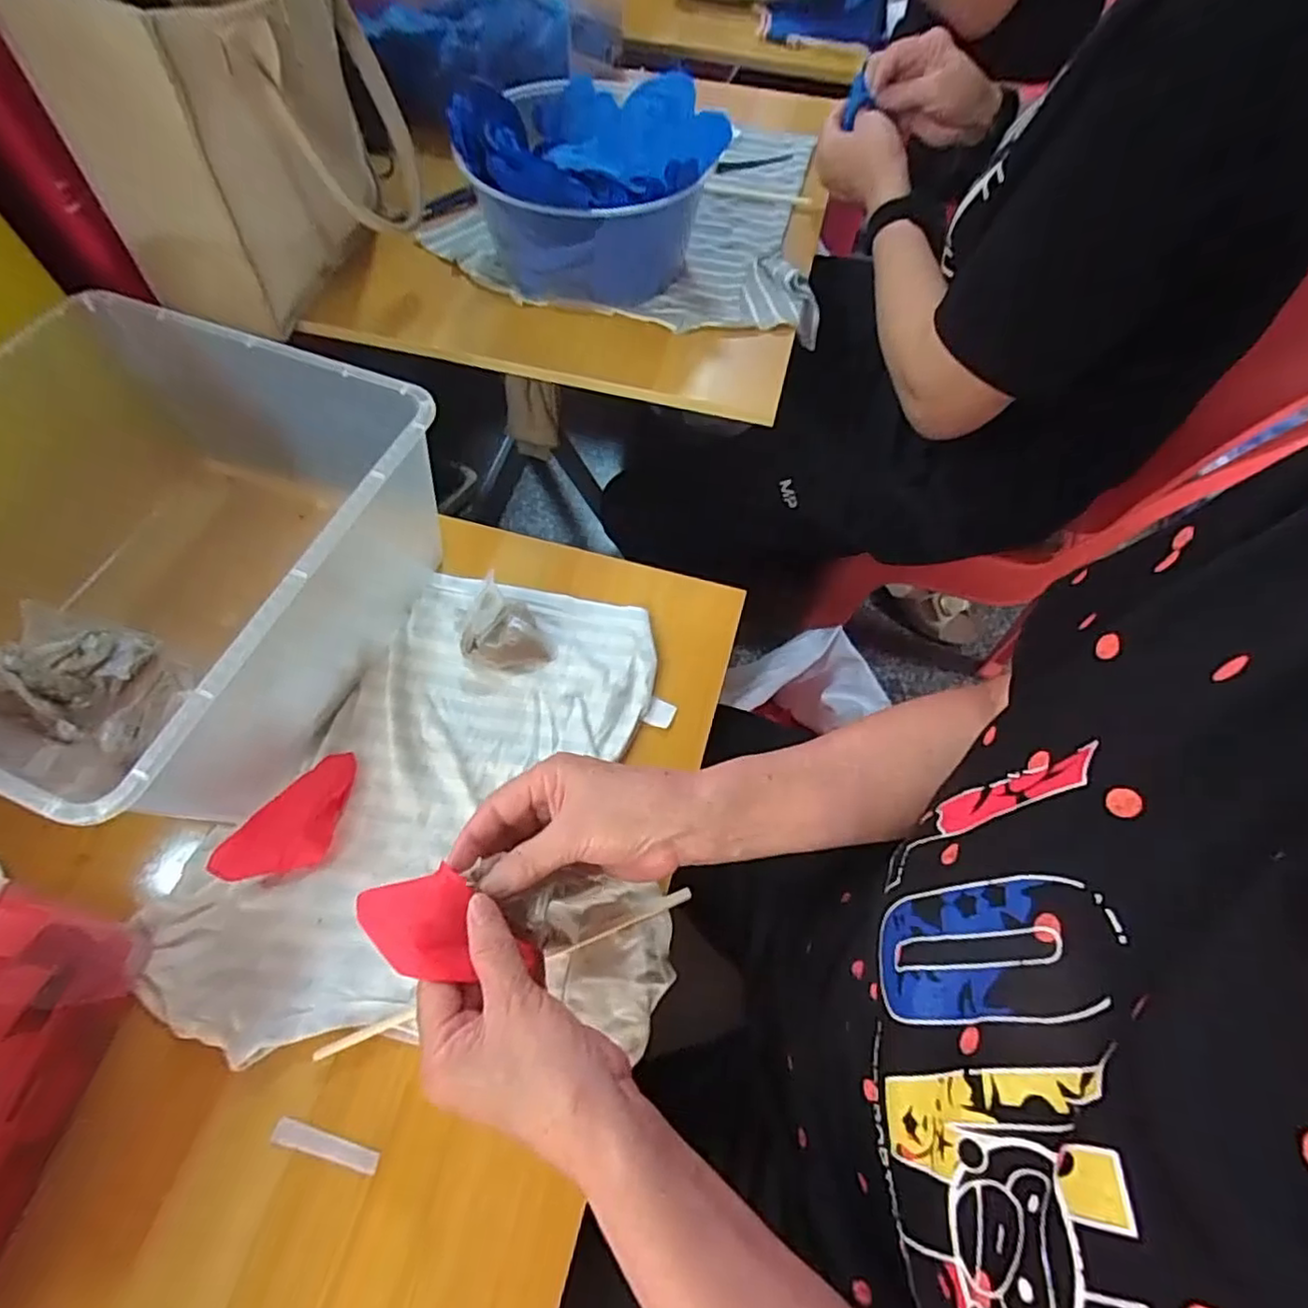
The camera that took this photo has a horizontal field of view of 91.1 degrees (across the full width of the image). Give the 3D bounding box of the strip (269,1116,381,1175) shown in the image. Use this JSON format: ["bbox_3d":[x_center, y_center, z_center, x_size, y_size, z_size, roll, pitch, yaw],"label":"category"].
[{"bbox_3d":[-0.177,0.266,0.347,0.059,0.004,0.012,14,52,3],"label":"strip"}]

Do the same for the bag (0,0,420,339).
[{"bbox_3d":[-0.324,-0.441,0.542,0.196,0.213,0.236,12,62,5],"label":"bag"}]

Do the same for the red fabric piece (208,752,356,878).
[{"bbox_3d":[-0.225,0.106,0.410,0.045,0.025,0.093,28,64,13],"label":"red fabric piece"}]

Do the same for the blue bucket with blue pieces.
[{"bbox_3d":[-0.061,-0.425,0.597,0.207,0.121,0.213,1,61,-2],"label":"blue bucket with blue pieces"}]

